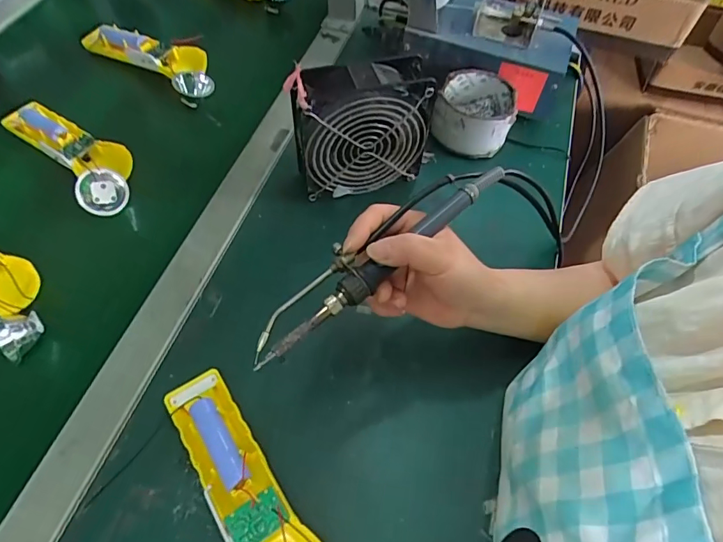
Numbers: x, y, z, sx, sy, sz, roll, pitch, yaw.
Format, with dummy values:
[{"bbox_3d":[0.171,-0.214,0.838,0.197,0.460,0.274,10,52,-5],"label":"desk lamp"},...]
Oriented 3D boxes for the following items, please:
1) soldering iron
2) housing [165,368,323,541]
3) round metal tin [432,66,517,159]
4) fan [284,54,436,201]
[{"bbox_3d":[0.015,-0.014,0.315,0.214,0.015,0.036,-37,67,-18],"label":"soldering iron"},{"bbox_3d":[-0.083,0.142,0.321,0.048,0.032,0.162,-28,63,-19],"label":"housing"},{"bbox_3d":[0.124,-0.178,0.517,0.082,0.053,0.085,2,58,-3],"label":"round metal tin"},{"bbox_3d":[0.002,-0.135,0.444,0.136,0.119,0.050,-14,60,-12],"label":"fan"}]

